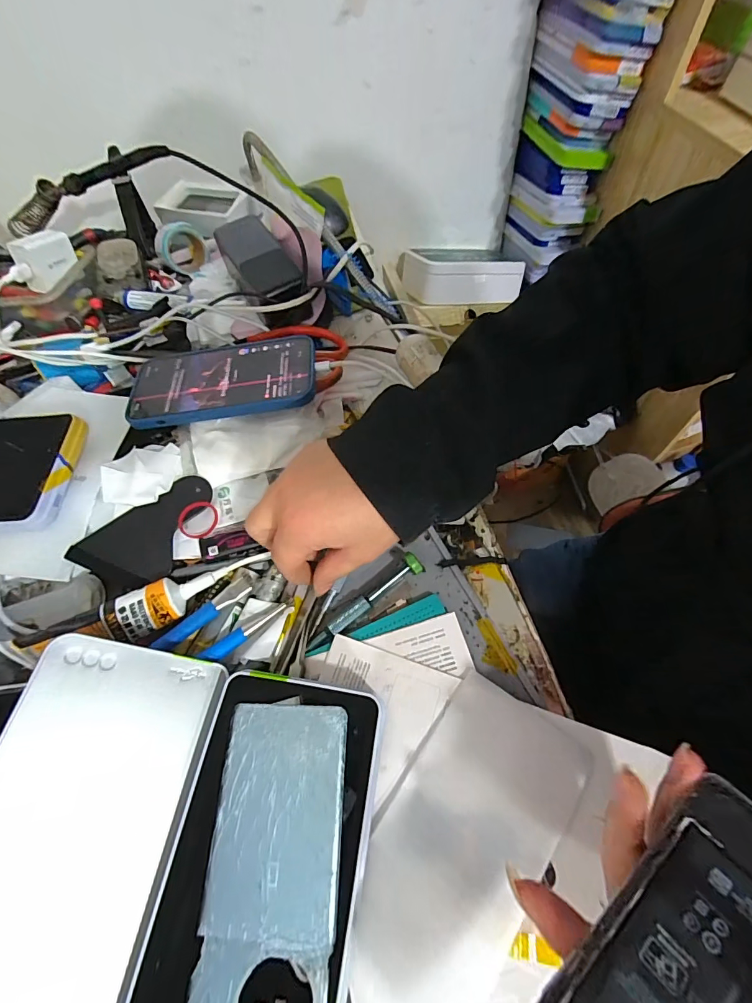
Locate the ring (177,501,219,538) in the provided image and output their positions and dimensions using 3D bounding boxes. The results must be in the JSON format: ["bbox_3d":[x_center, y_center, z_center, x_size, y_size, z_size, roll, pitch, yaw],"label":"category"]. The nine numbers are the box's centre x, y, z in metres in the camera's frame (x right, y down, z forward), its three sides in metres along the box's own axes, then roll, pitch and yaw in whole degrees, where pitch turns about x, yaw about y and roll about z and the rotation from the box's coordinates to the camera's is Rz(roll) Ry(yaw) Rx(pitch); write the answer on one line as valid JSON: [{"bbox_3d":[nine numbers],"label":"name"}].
[{"bbox_3d":[-0.141,0.014,0.329,0.029,0.006,0.030,2,72,-6],"label":"ring"}]

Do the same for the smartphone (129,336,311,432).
[{"bbox_3d":[-0.133,-0.108,0.363,0.159,0.010,0.083,-7,59,3],"label":"smartphone"}]

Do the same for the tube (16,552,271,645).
[{"bbox_3d":[-0.152,0.071,0.290,0.156,0.023,0.027,-20,62,-26],"label":"tube"}]

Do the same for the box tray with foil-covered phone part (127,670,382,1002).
[{"bbox_3d":[-0.060,0.197,0.218,0.100,0.021,0.186,6,63,9],"label":"box tray with foil-covered phone part"}]

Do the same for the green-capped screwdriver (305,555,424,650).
[{"bbox_3d":[-0.008,0.072,0.296,0.098,0.018,0.014,-36,65,-13],"label":"green-capped screwdriver"}]

